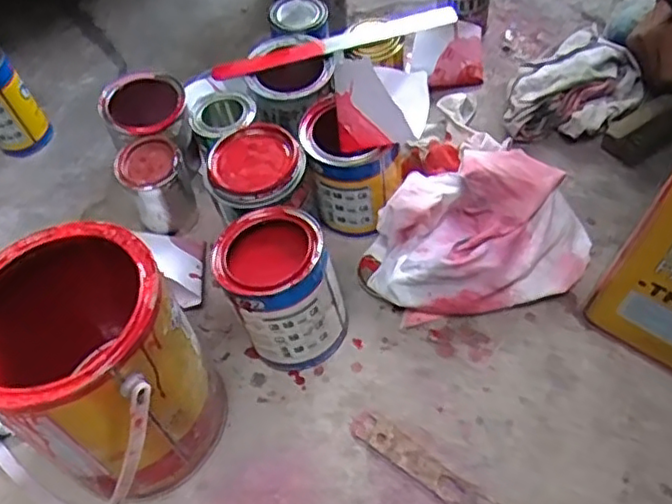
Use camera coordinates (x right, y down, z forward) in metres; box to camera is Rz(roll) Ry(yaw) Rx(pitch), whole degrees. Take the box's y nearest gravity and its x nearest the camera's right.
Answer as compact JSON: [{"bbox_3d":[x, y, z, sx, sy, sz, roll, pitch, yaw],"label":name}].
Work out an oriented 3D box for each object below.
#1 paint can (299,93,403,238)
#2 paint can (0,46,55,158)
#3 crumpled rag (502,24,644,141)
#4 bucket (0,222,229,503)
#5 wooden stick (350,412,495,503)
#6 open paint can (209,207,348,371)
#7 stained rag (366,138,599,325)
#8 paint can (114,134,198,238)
[{"bbox_3d":[0.017,-0.090,0.723,0.104,0.122,0.086,12,60,12],"label":"paint can"},{"bbox_3d":[-0.421,-0.191,0.824,0.071,0.140,0.069,-3,55,4],"label":"paint can"},{"bbox_3d":[0.301,-0.207,0.823,0.161,0.058,0.148,6,59,8],"label":"crumpled rag"},{"bbox_3d":[-0.208,0.114,0.564,0.182,0.213,0.191,-3,55,4],"label":"bucket"},{"bbox_3d":[0.080,0.199,0.602,0.149,0.008,0.029,31,64,24],"label":"wooden stick"},{"bbox_3d":[-0.051,0.038,0.644,0.104,0.130,0.118,-24,59,-10],"label":"open paint can"},{"bbox_3d":[0.148,-0.022,0.690,0.230,0.095,0.160,-14,58,-4],"label":"stained rag"},{"bbox_3d":[-0.206,-0.075,0.754,0.067,0.098,0.068,-3,55,4],"label":"paint can"}]

